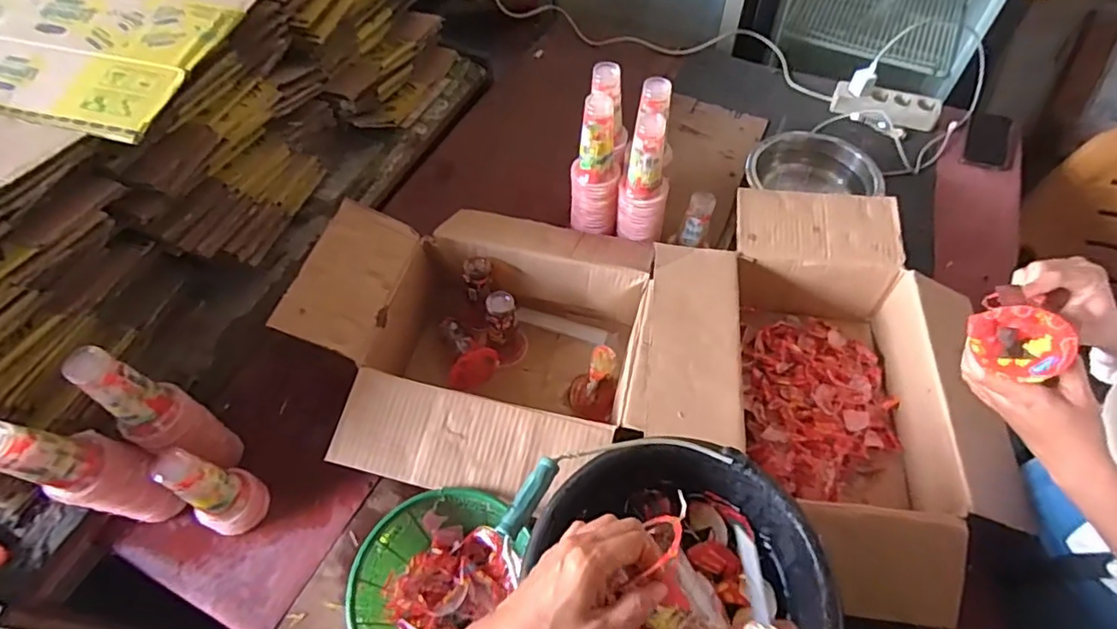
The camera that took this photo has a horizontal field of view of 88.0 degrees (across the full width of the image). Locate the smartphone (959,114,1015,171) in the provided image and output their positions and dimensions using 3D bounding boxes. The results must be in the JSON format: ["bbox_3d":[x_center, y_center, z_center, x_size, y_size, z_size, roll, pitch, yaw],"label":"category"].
[{"bbox_3d":[0.847,-0.344,1.137,0.084,0.016,0.157,22,59,14],"label":"smartphone"}]

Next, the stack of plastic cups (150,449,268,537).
[{"bbox_3d":[-0.422,0.213,0.703,0.072,0.156,0.074,21,59,13],"label":"stack of plastic cups"}]

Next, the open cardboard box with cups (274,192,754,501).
[{"bbox_3d":[-0.052,0.033,0.812,0.576,0.184,0.429,4,56,3],"label":"open cardboard box with cups"}]

